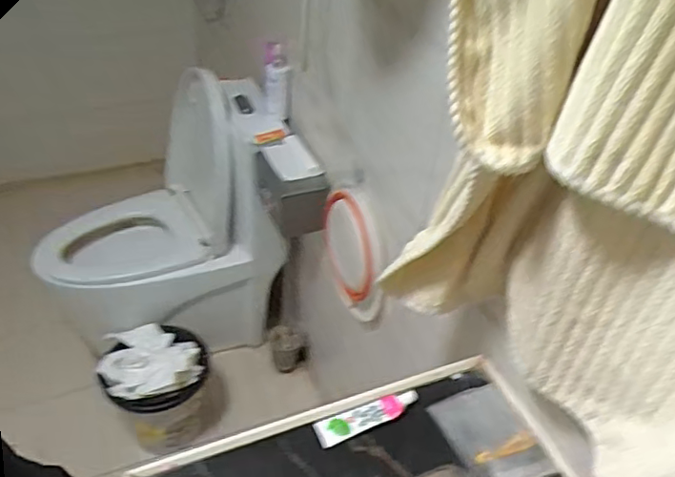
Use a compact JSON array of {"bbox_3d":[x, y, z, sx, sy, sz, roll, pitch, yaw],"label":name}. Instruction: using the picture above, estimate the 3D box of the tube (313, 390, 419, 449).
[{"bbox_3d":[0.040,0.236,0.790,0.141,0.022,0.038,-14,43,-21],"label":"tube"}]

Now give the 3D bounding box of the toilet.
[{"bbox_3d":[-0.414,-0.034,1.683,0.712,0.709,0.461,1,40,-4],"label":"toilet"}]

